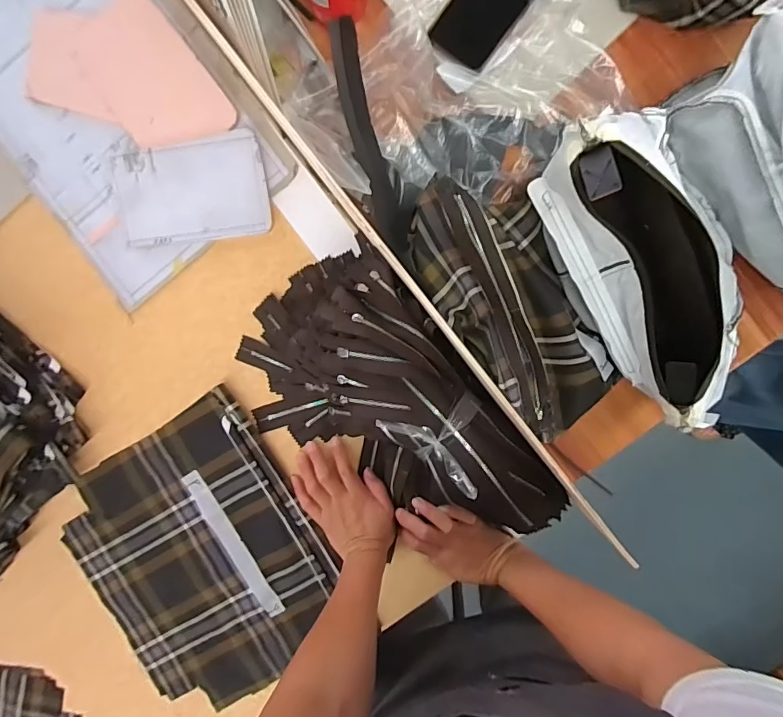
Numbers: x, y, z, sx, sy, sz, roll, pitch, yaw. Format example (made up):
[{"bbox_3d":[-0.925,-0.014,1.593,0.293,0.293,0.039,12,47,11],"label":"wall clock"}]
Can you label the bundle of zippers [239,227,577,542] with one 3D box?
[{"bbox_3d":[-0.015,0.068,0.522,0.222,0.104,0.366,-39,93,5],"label":"bundle of zippers"}]

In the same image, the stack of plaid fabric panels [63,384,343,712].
[{"bbox_3d":[-0.240,0.260,0.606,0.295,0.018,0.345,-32,94,5],"label":"stack of plaid fabric panels"}]

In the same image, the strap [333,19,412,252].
[{"bbox_3d":[-0.025,-0.235,0.492,0.038,0.032,0.251,-16,95,4],"label":"strap"}]

